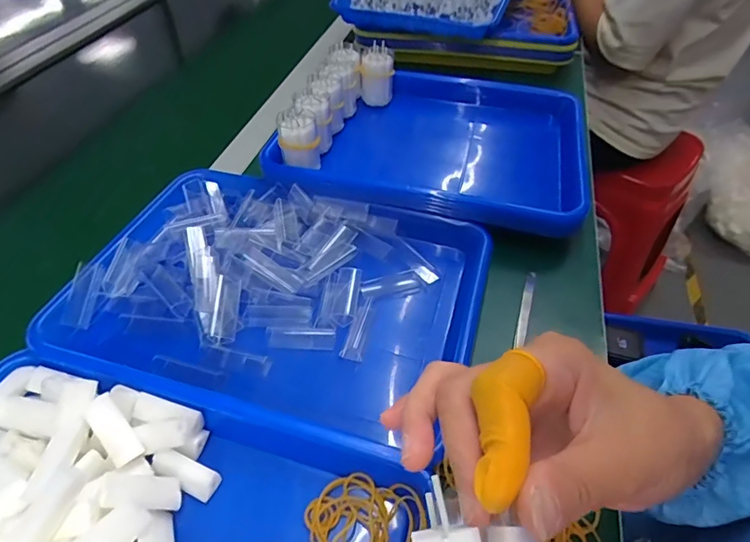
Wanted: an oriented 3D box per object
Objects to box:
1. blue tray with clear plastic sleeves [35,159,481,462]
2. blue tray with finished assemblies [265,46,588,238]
[{"bbox_3d":[-0.076,0.014,0.413,0.318,0.043,0.245,13,49,13],"label":"blue tray with clear plastic sleeves"},{"bbox_3d":[0.065,-0.161,0.533,0.318,0.074,0.254,9,48,10],"label":"blue tray with finished assemblies"}]

